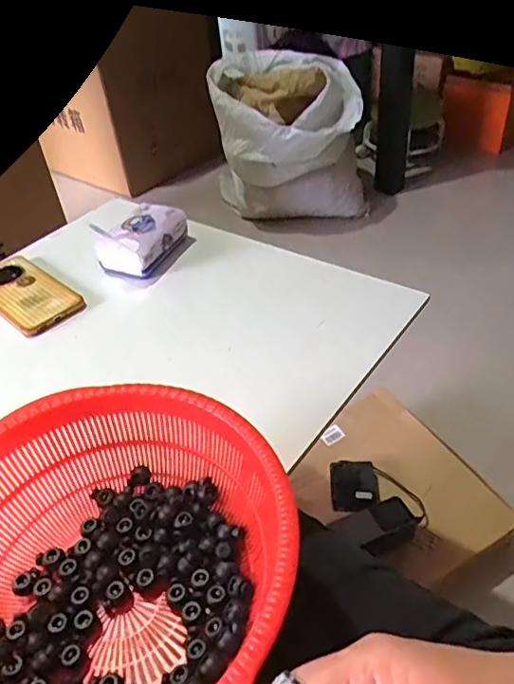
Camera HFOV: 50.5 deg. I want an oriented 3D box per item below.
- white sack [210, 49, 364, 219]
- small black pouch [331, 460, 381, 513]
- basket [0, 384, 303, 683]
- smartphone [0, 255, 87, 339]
[{"bbox_3d":[0.079,-0.574,1.605,0.461,0.440,0.252,5,42,14],"label":"white sack"},{"bbox_3d":[0.161,0.232,0.901,0.076,0.023,0.091,-2,41,6],"label":"small black pouch"},{"bbox_3d":[-0.090,0.143,0.333,0.220,0.084,0.225,-4,41,3],"label":"basket"},{"bbox_3d":[-0.283,-0.060,0.657,0.169,0.014,0.078,29,52,35],"label":"smartphone"}]

